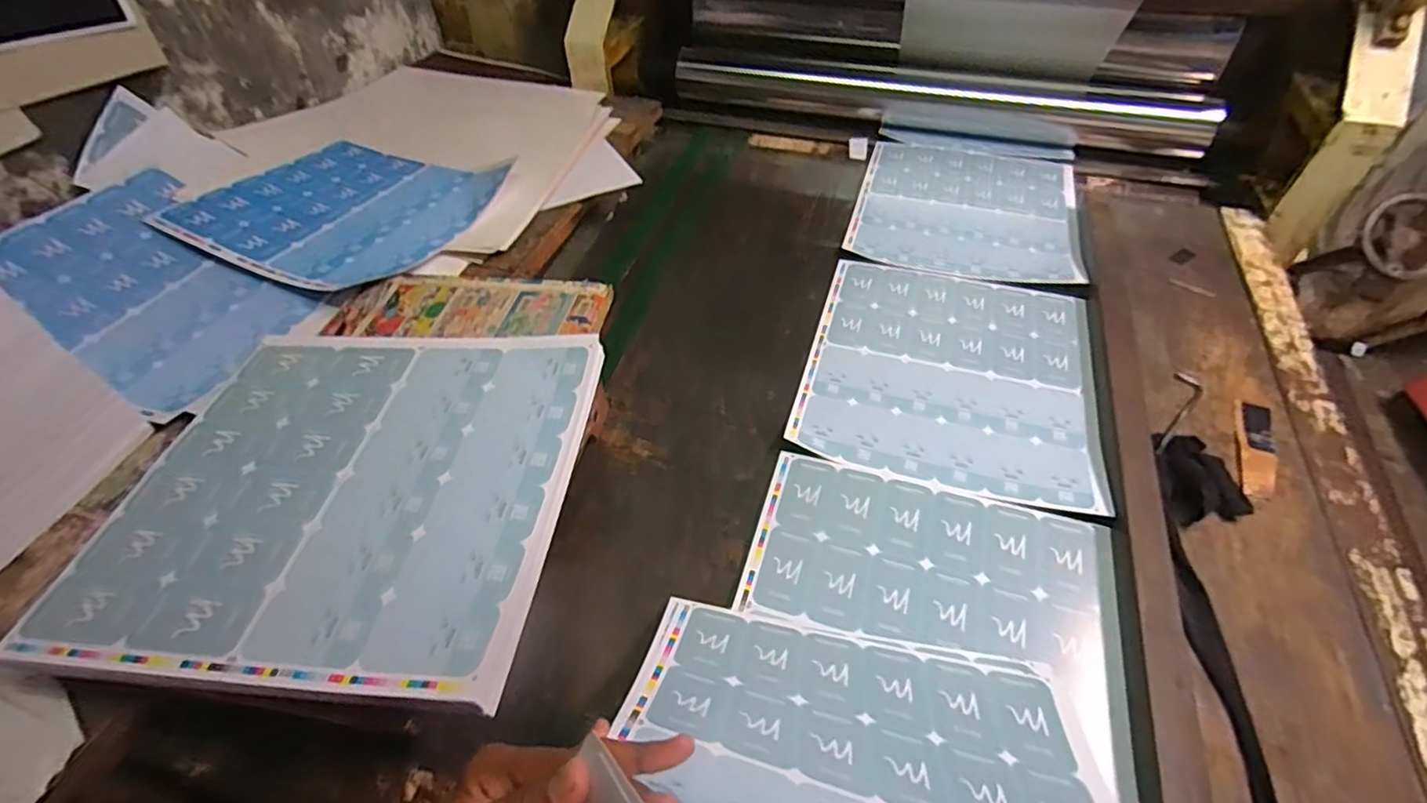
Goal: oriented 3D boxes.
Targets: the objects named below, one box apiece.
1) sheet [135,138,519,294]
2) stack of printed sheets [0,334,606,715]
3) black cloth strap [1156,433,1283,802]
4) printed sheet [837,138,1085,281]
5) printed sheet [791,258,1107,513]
[{"bbox_3d":[-0.538,-0.296,0.911,0.371,0.045,0.323,15,52,16],"label":"sheet"},{"bbox_3d":[-0.328,0.074,0.573,0.395,0.042,0.359,3,50,6],"label":"stack of printed sheets"},{"bbox_3d":[0.488,0.192,0.601,0.085,0.032,0.419,14,52,15],"label":"black cloth strap"},{"bbox_3d":[0.429,-0.333,1.067,0.349,0.011,0.385,13,52,14],"label":"printed sheet"},{"bbox_3d":[0.306,-0.045,0.823,0.349,0.010,0.378,11,51,13],"label":"printed sheet"}]

